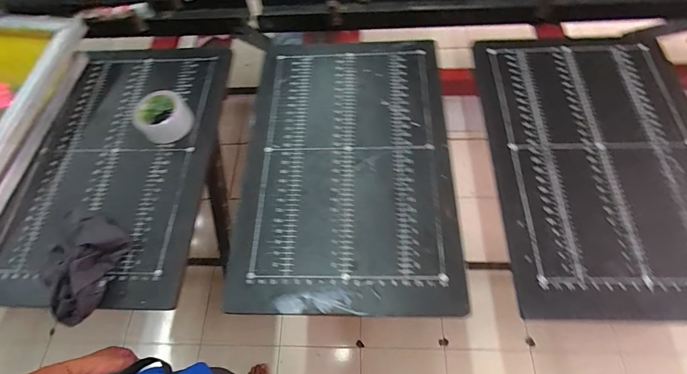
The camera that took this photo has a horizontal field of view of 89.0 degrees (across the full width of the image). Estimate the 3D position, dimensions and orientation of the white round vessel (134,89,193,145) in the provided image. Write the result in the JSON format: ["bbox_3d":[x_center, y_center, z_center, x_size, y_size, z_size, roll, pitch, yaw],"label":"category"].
[{"bbox_3d":[-0.375,-0.146,0.725,0.105,0.048,0.117,-35,68,-14],"label":"white round vessel"}]

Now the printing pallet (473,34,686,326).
[{"bbox_3d":[0.477,-0.073,0.647,0.393,0.016,0.594,-1,64,2],"label":"printing pallet"}]

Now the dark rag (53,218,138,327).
[{"bbox_3d":[-0.431,0.139,0.587,0.087,0.063,0.173,11,65,8],"label":"dark rag"}]

